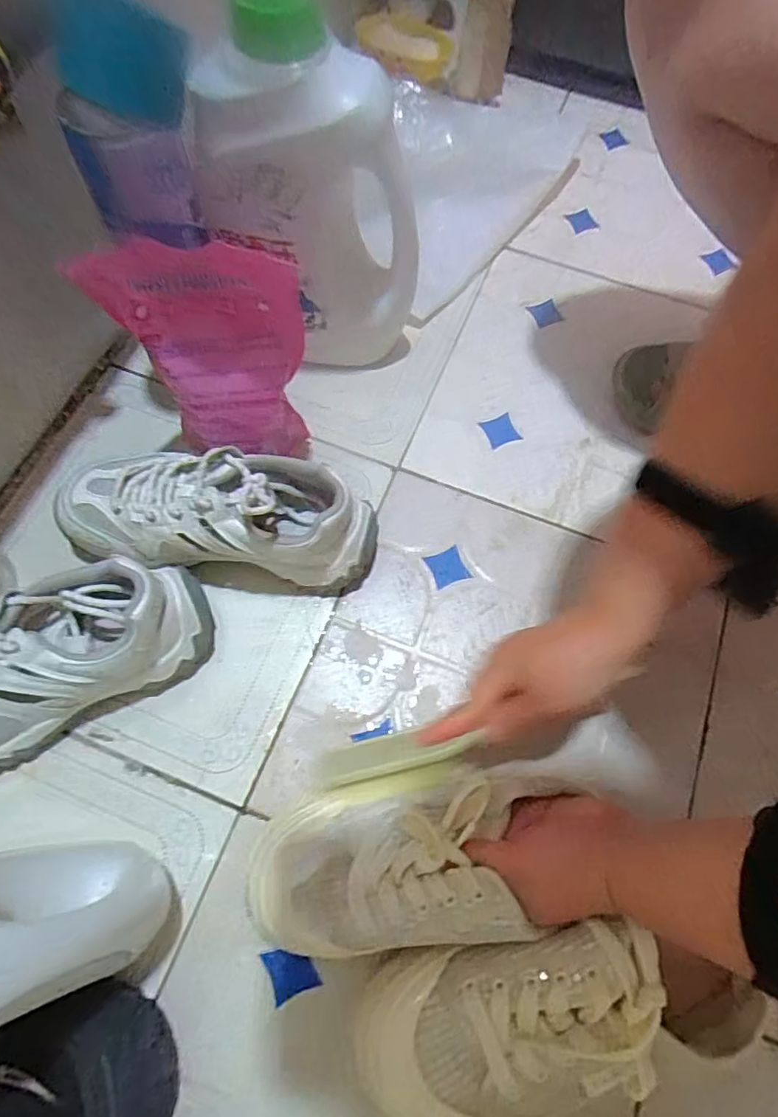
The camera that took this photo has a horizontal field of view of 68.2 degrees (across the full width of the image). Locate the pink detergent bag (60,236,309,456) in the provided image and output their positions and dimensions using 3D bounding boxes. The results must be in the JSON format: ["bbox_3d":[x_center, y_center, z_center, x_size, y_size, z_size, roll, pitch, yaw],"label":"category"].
[{"bbox_3d":[-0.125,-0.134,0.427,0.130,0.195,0.041,-4,64,-3],"label":"pink detergent bag"}]

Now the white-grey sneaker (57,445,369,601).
[{"bbox_3d":[-0.128,-0.036,0.443,0.237,0.091,0.090,9,68,1],"label":"white-grey sneaker"}]

